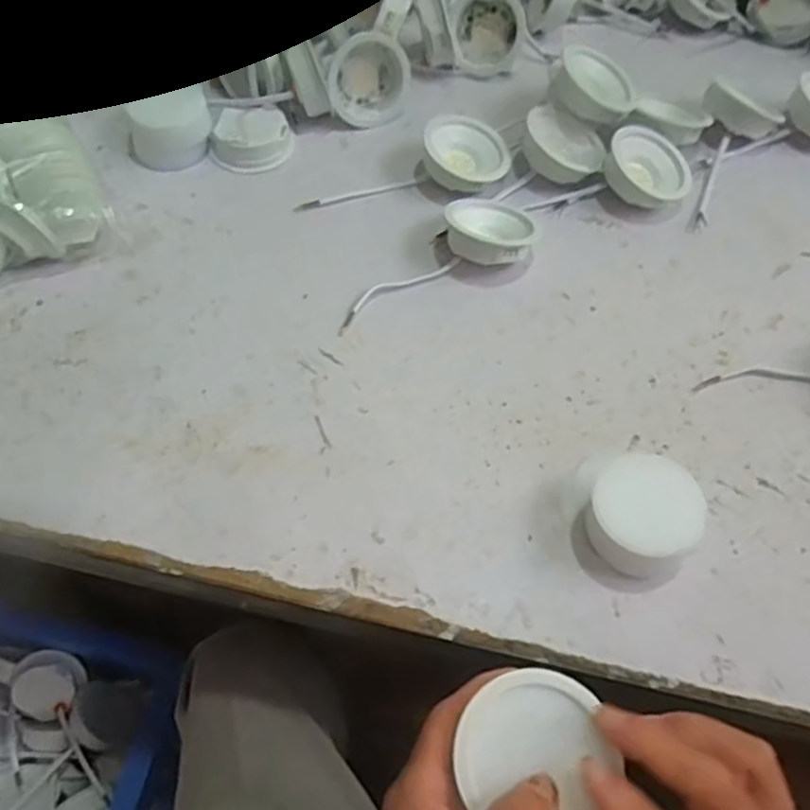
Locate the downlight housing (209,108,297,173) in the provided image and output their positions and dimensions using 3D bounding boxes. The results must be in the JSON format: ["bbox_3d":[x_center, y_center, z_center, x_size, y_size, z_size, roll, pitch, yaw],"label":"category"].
[{"bbox_3d":[-0.128,-0.220,0.591,0.066,0.022,0.054,4,57,1],"label":"downlight housing"}]

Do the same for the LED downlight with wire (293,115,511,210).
[{"bbox_3d":[0.006,-0.179,0.556,0.167,0.039,0.070,-27,62,-18],"label":"LED downlight with wire"}]

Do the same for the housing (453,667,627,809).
[{"bbox_3d":[0.059,0.149,0.307,0.064,0.020,0.066,1,57,-1],"label":"housing"}]

